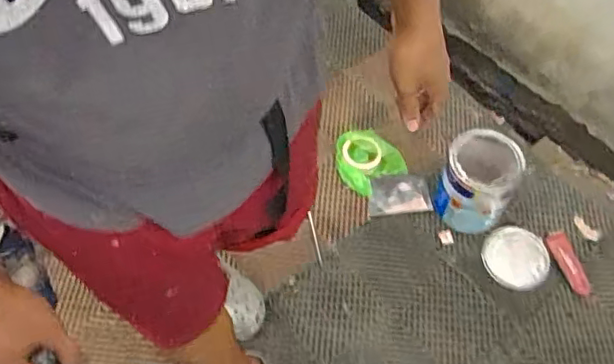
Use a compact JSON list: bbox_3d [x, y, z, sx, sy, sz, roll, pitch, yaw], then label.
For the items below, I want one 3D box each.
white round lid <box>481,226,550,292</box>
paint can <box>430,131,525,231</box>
[{"bbox_3d":[0.504,0.184,1.443,0.147,0.014,0.154,-3,68,8],"label":"white round lid"},{"bbox_3d":[0.402,0.011,1.432,0.168,0.223,0.180,0,59,0],"label":"paint can"}]

